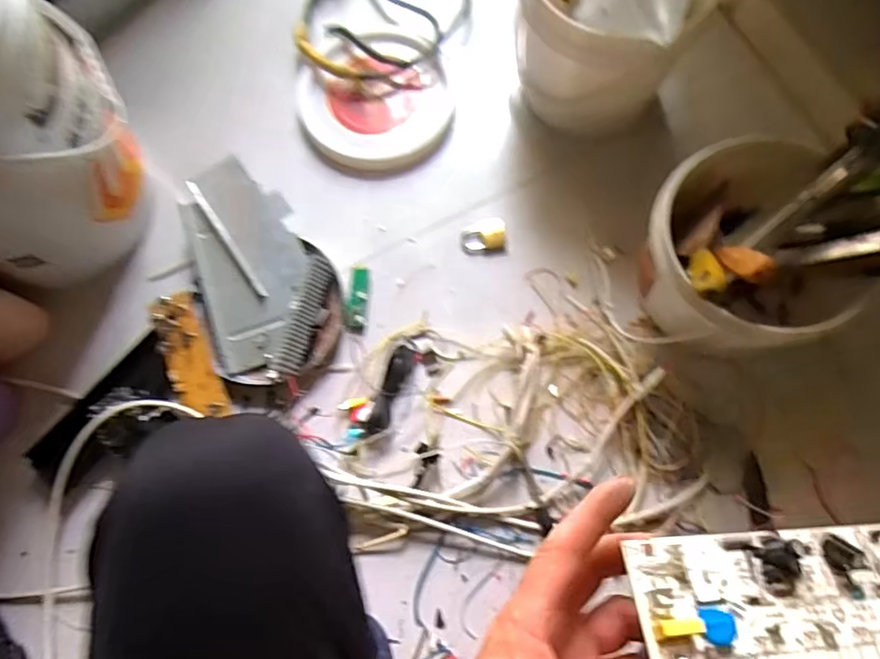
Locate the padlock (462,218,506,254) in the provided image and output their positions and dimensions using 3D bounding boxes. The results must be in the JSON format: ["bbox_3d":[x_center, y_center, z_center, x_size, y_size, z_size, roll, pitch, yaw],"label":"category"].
[{"bbox_3d":[0.059,-0.127,0.813,0.058,0.012,0.045,-5,75,0],"label":"padlock"}]

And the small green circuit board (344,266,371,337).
[{"bbox_3d":[-0.106,-0.040,0.796,0.029,0.006,0.091,6,75,3],"label":"small green circuit board"}]

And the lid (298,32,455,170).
[{"bbox_3d":[-0.092,-0.331,0.870,0.224,0.029,0.210,0,75,1],"label":"lid"}]

